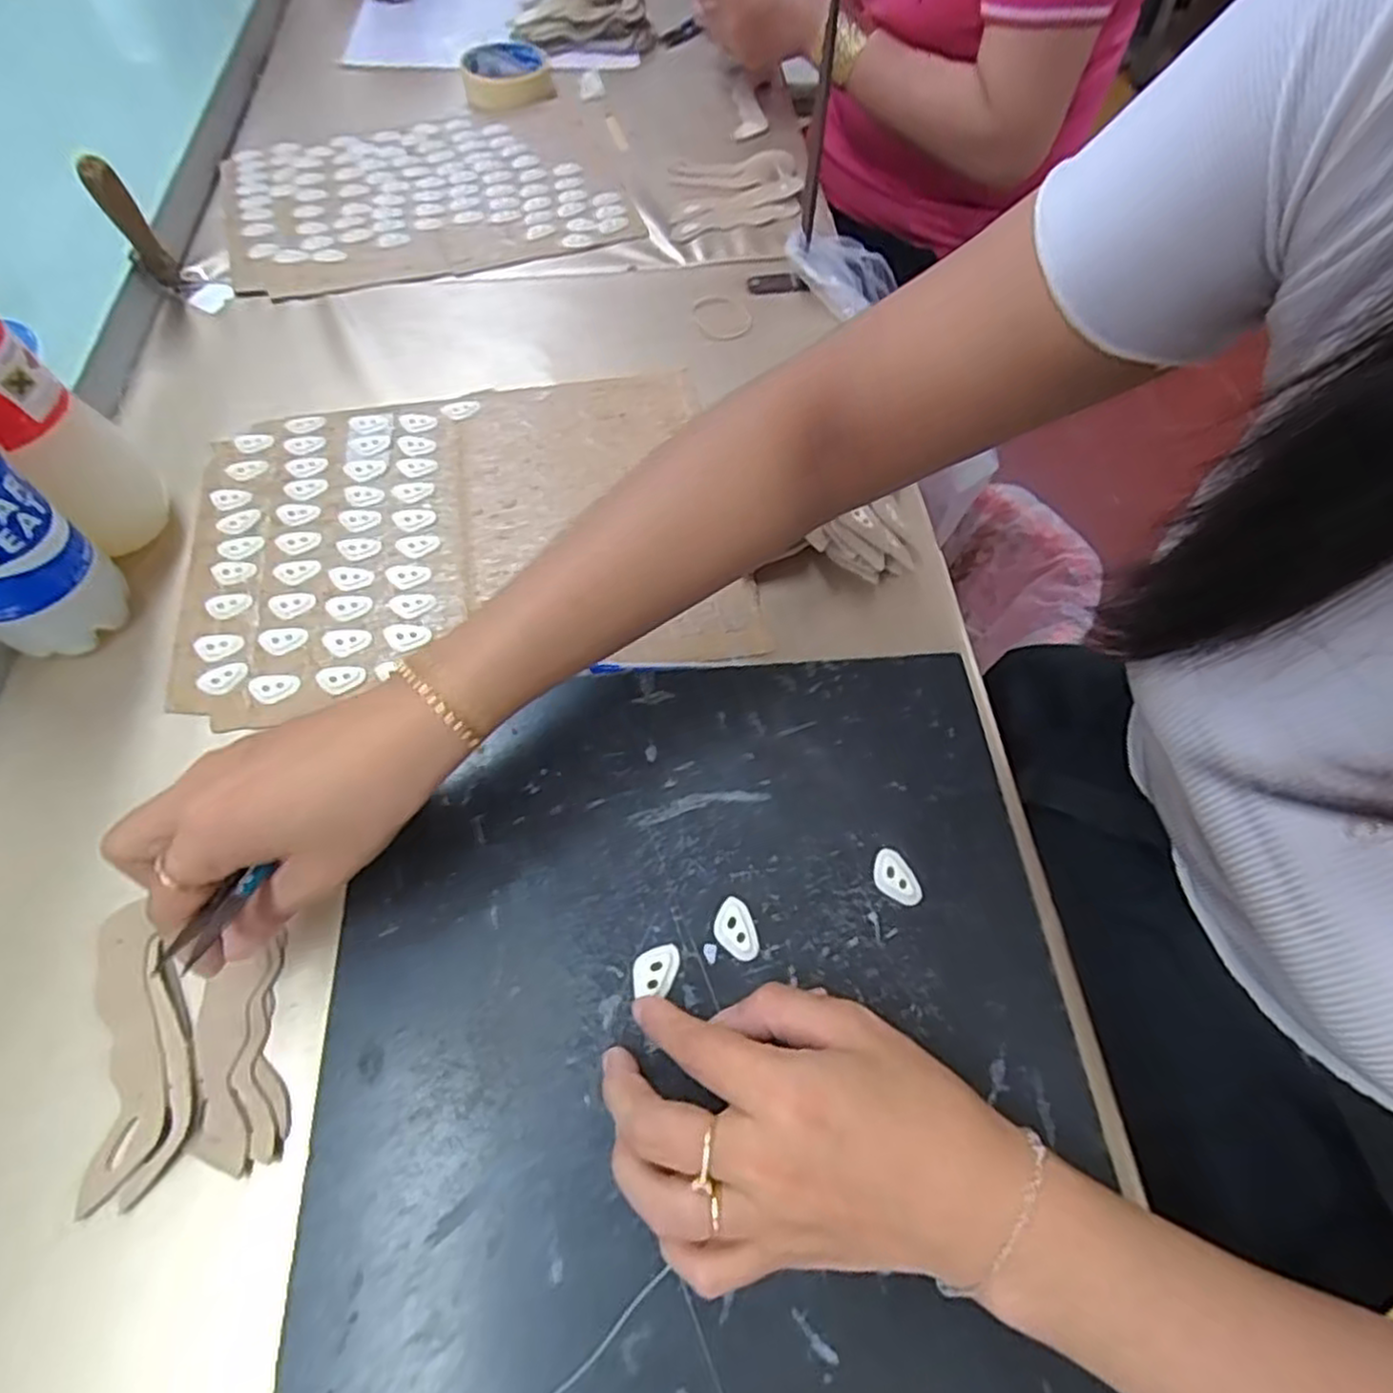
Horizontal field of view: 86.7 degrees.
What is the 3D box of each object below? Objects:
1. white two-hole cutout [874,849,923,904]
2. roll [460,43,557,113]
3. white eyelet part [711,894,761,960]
[{"bbox_3d":[0.089,0.081,0.331,0.017,0.004,0.026,-25,65,-15],"label":"white two-hole cutout"},{"bbox_3d":[-0.183,-0.603,0.718,0.085,0.026,0.097,-12,62,-8],"label":"roll"},{"bbox_3d":[0.017,0.100,0.318,0.017,0.004,0.026,-13,62,-9],"label":"white eyelet part"}]

